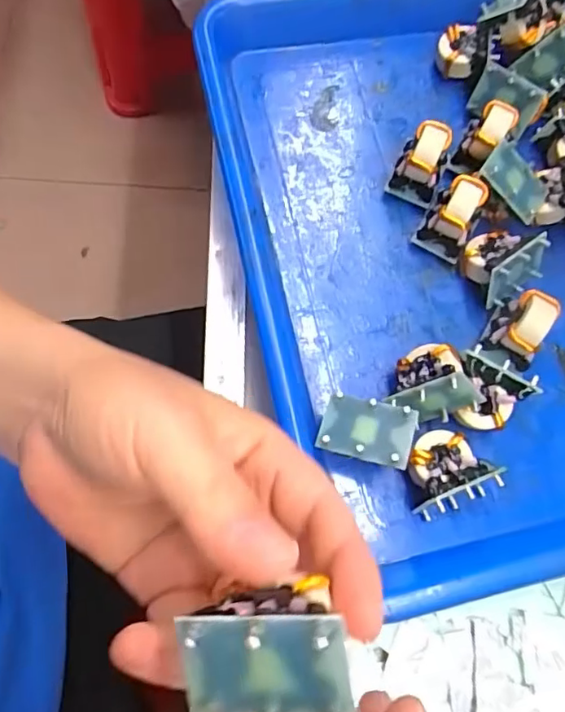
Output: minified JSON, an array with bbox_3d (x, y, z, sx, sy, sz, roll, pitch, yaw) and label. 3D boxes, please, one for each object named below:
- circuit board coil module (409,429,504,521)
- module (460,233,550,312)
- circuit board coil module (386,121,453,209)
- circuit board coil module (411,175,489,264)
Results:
[{"bbox_3d":[0.073,0.052,0.251,0.033,0.026,0.033,-27,76,-12],"label":"circuit board coil module"},{"bbox_3d":[0.113,-0.049,0.286,0.034,0.030,0.034,-28,72,-13],"label":"module"},{"bbox_3d":[0.075,-0.104,0.298,0.025,0.033,0.029,23,72,3],"label":"circuit board coil module"},{"bbox_3d":[0.088,-0.072,0.289,0.025,0.035,0.029,31,72,5],"label":"circuit board coil module"}]

